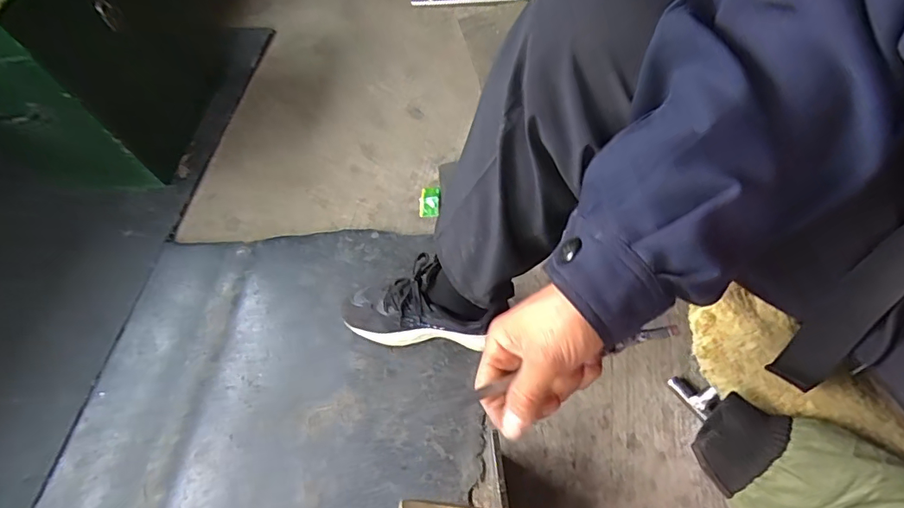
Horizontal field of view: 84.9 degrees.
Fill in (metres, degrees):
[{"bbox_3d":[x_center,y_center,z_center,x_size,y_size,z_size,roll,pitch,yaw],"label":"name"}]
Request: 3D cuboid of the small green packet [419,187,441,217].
[{"bbox_3d":[-0.042,-0.101,0.917,0.037,0.019,0.065,-3,57,3],"label":"small green packet"}]

